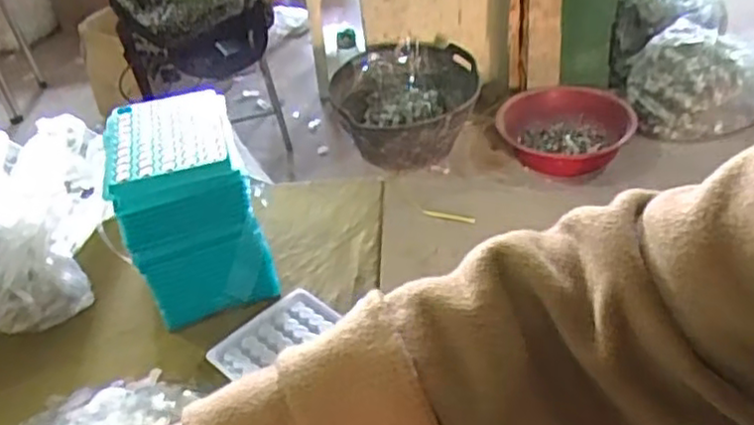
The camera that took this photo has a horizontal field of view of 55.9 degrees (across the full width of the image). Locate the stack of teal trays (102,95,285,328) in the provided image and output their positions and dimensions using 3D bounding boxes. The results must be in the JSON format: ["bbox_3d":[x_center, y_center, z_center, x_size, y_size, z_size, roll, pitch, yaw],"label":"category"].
[{"bbox_3d":[-0.148,-0.008,0.566,0.098,0.135,0.114,-13,37,-9],"label":"stack of teal trays"}]

